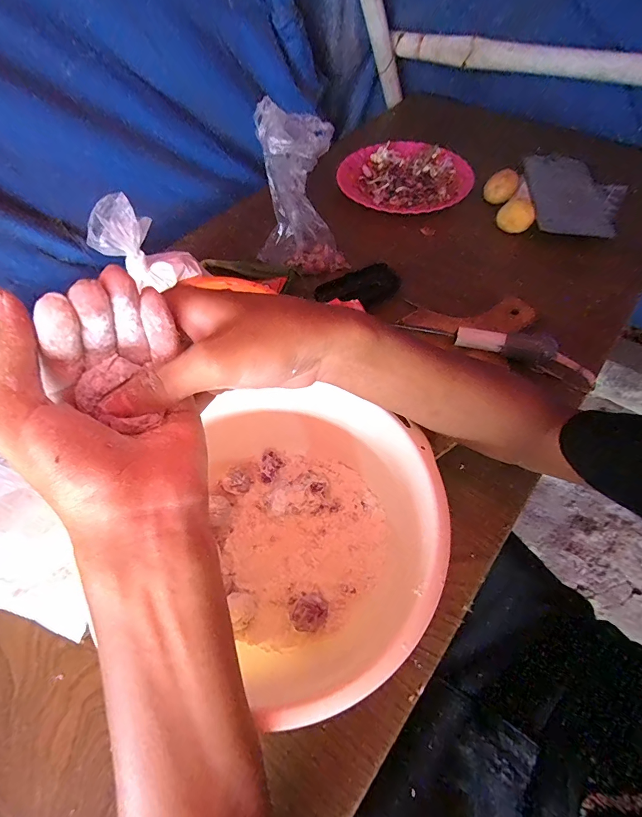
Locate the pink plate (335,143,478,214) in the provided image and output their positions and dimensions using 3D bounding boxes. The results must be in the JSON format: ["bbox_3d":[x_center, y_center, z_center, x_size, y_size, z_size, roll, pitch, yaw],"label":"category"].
[{"bbox_3d":[0.140,-0.389,0.644,0.214,0.025,0.180,-2,58,0],"label":"pink plate"}]

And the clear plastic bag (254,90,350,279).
[{"bbox_3d":[-0.025,-0.267,0.477,0.097,0.178,0.086,-27,61,-15],"label":"clear plastic bag"}]

